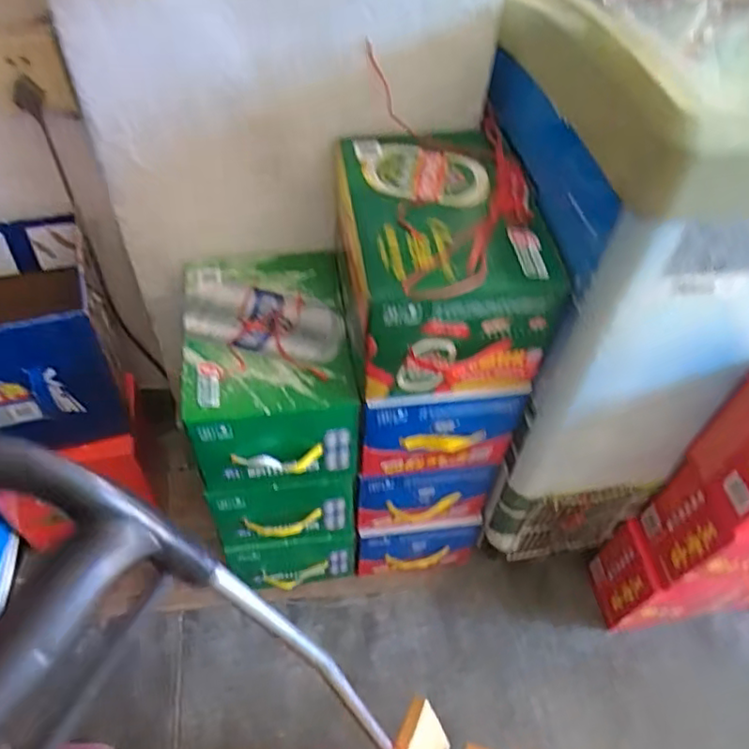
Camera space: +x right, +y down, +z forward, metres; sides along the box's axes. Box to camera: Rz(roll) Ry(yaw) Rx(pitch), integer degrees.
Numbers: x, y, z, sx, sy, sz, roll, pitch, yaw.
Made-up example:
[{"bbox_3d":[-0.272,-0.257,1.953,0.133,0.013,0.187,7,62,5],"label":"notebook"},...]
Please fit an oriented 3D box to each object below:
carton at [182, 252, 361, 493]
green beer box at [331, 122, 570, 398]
[{"bbox_3d":[-0.140,-0.006,0.855,0.205,0.166,0.278,-5,50,-9],"label":"carton"},{"bbox_3d":[0.071,-0.127,0.737,0.207,0.183,0.278,-5,50,-8],"label":"green beer box"}]

